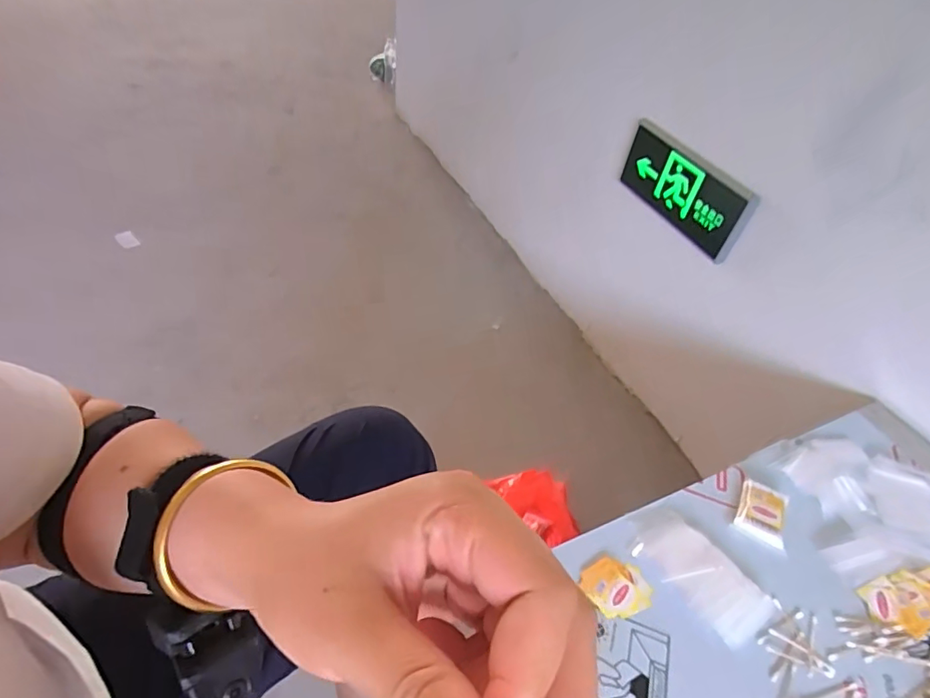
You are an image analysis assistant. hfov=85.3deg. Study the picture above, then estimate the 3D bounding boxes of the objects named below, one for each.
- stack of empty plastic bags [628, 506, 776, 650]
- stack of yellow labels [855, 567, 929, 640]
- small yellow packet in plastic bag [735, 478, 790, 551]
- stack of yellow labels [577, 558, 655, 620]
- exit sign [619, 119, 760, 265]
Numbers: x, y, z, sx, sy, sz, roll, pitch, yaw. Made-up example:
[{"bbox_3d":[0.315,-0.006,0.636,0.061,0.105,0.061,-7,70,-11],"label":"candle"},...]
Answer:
[{"bbox_3d":[0.269,0.256,0.588,0.083,0.015,0.164,-28,56,-29],"label":"stack of empty plastic bags"},{"bbox_3d":[0.530,0.293,0.588,0.120,0.020,0.063,-8,48,-14],"label":"stack of yellow labels"},{"bbox_3d":[0.385,0.209,0.650,0.054,0.018,0.074,26,49,18],"label":"small yellow packet in plastic bag"},{"bbox_3d":[0.172,0.268,0.571,0.072,0.006,0.061,-12,49,-17],"label":"stack of yellow labels"},{"bbox_3d":[0.463,-0.346,1.090,0.037,0.152,0.349,-16,51,-22],"label":"exit sign"}]

